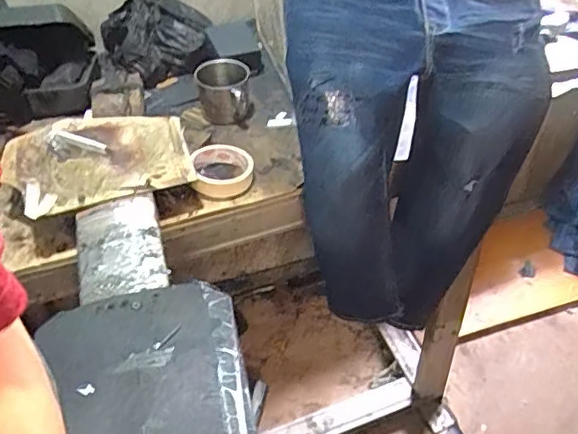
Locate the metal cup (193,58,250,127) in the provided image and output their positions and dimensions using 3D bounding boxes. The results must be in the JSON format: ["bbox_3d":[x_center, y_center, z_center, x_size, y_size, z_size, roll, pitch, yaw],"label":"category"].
[{"bbox_3d":[-0.101,-0.195,0.909,0.080,0.084,0.088,-4,43,3],"label":"metal cup"}]

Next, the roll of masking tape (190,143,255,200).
[{"bbox_3d":[-0.091,-0.065,0.800,0.084,0.030,0.093,-9,43,-2],"label":"roll of masking tape"}]

